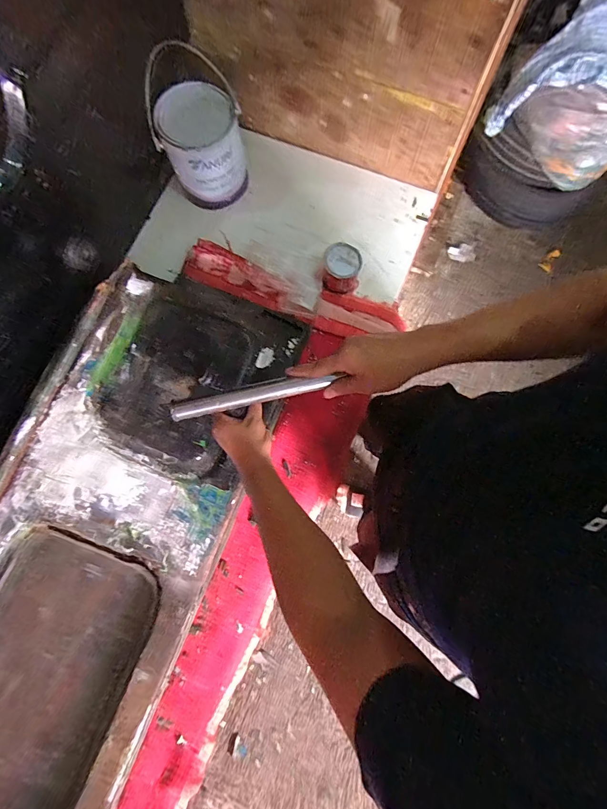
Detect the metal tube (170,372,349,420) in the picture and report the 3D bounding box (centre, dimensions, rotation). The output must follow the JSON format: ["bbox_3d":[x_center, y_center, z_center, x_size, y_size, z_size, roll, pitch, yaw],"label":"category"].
[{"bbox_3d":[-0.061,-0.013,0.448,0.209,0.015,0.022,-12,76,1],"label":"metal tube"}]

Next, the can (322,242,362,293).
[{"bbox_3d":[0.076,-0.267,0.714,0.069,0.071,0.076,12,77,5],"label":"can"}]

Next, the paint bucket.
[{"bbox_3d":[-0.199,-0.516,0.724,0.151,0.166,0.151,0,76,2],"label":"paint bucket"}]

